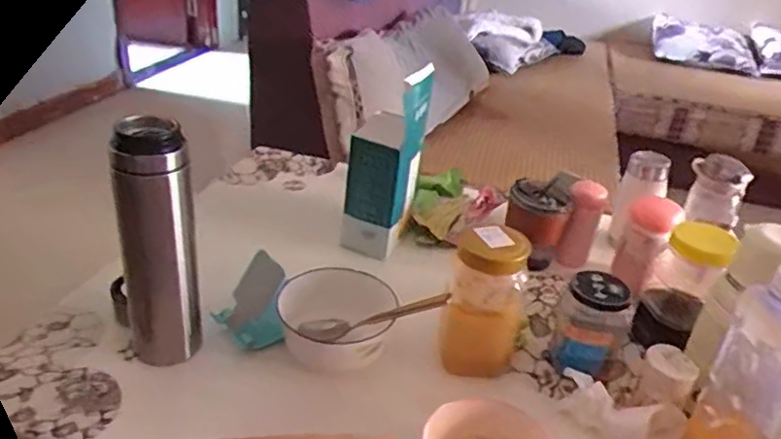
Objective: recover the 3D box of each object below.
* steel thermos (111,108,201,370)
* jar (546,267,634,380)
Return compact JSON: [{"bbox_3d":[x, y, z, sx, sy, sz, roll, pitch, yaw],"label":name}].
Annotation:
[{"bbox_3d":[-0.235,0.028,0.616,0.074,0.261,0.078,-6,31,-19],"label":"steel thermos"},{"bbox_3d":[0.216,0.124,0.671,0.073,0.106,0.074,4,29,-2],"label":"jar"}]

